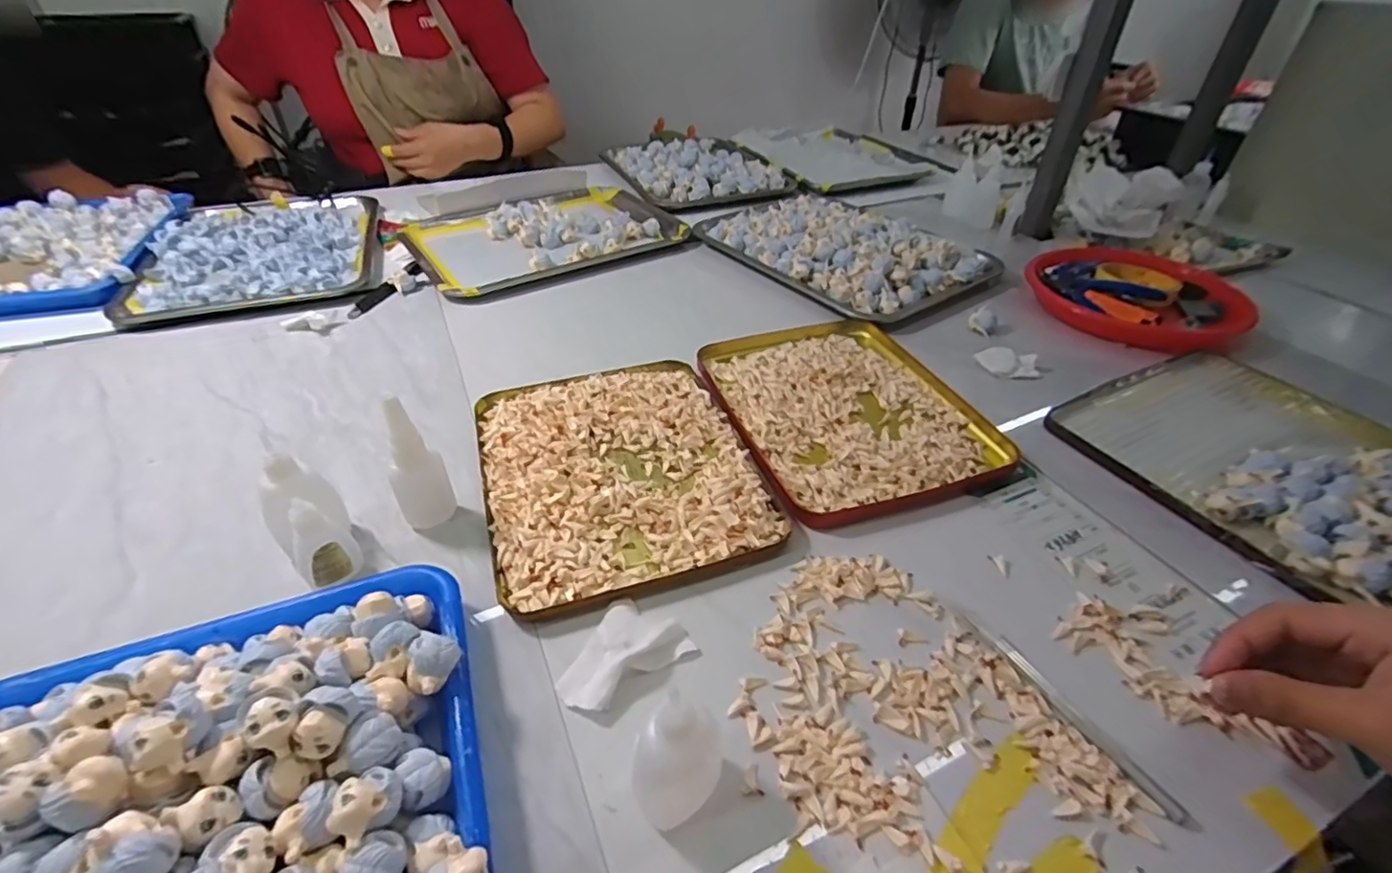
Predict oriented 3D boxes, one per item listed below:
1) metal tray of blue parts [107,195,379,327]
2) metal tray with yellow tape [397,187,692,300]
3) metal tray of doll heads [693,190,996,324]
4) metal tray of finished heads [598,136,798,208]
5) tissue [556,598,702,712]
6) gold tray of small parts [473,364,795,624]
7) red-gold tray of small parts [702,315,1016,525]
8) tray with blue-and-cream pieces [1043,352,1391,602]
[{"bbox_3d":[-0.559,-0.249,0.773,0.255,0.030,0.330,-12,42,-17],"label":"metal tray of blue parts"},{"bbox_3d":[-0.212,-0.289,0.831,0.344,0.028,0.254,-23,45,-26],"label":"metal tray with yellow tape"},{"bbox_3d":[0.189,-0.259,0.779,0.258,0.044,0.336,-24,45,-27],"label":"metal tray of doll heads"},{"bbox_3d":[-0.002,-0.481,1.042,0.262,0.031,0.294,-14,41,-17],"label":"metal tray of finished heads"},{"bbox_3d":[-0.045,0.121,0.345,0.077,0.015,0.054,-24,47,-28],"label":"tissue"},{"bbox_3d":[-0.062,0.017,0.463,0.200,0.017,0.237,-12,42,-17],"label":"gold tray of small parts"},{"bbox_3d":[0.129,-0.032,0.532,0.204,0.014,0.252,-11,42,-15],"label":"red-gold tray of small parts"},{"bbox_3d":[0.471,0.029,0.450,0.233,0.042,0.301,-17,44,-22],"label":"tray with blue-and-cream pieces"}]

